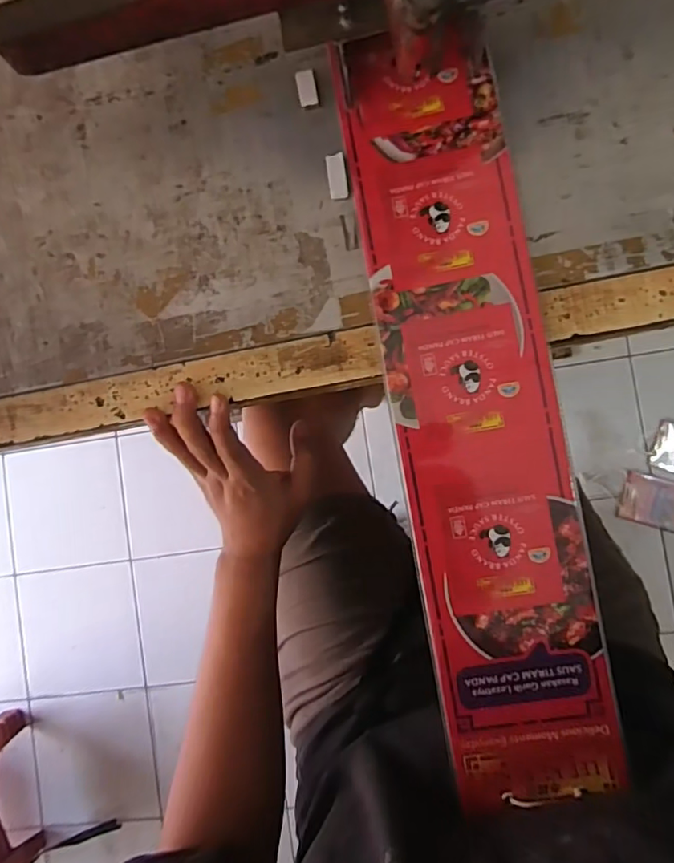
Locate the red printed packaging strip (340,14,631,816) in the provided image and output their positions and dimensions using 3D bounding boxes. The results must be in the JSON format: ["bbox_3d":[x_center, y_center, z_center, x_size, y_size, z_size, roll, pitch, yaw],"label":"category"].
[{"bbox_3d":[0.091,-0.015,0.354,0.103,0.007,0.495,-9,87,6],"label":"red printed packaging strip"}]

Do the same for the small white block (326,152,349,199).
[{"bbox_3d":[0.000,-0.172,0.366,0.012,0.005,0.028,-7,88,6],"label":"small white block"}]

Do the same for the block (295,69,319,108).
[{"bbox_3d":[-0.021,-0.236,0.372,0.013,0.007,0.023,-10,87,6],"label":"block"}]

